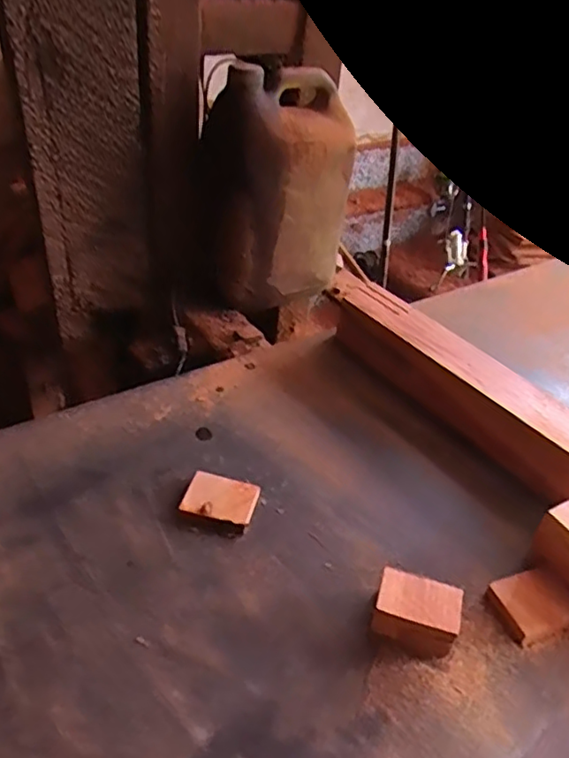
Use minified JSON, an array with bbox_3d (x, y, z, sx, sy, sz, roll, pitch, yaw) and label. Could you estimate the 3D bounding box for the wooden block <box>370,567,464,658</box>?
[{"bbox_3d":[0.091,0.160,0.421,0.055,0.028,0.038,15,39,10],"label":"wooden block"}]

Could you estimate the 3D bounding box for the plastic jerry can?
[{"bbox_3d":[-0.018,-0.238,0.771,0.184,0.259,0.119,-22,47,-32],"label":"plastic jerry can"}]

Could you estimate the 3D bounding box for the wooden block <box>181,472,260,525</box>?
[{"bbox_3d":[-0.051,0.097,0.493,0.057,0.010,0.040,12,39,6],"label":"wooden block"}]

